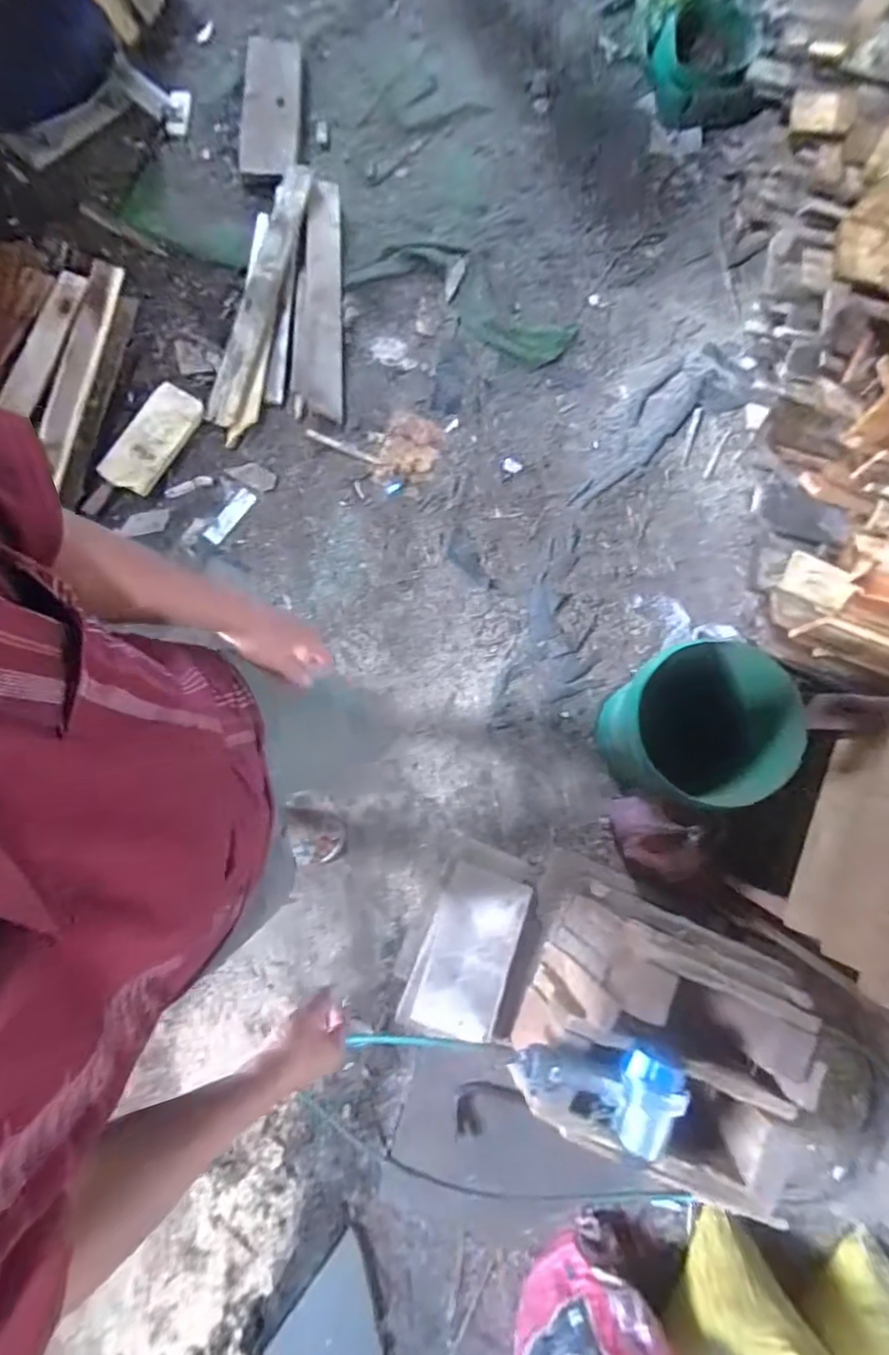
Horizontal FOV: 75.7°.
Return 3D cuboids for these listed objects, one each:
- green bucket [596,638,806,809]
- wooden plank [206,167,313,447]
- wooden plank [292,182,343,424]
[{"bbox_3d":[0.517,0.109,1.225,0.301,0.363,0.282,0,82,-3],"label":"green bucket"},{"bbox_3d":[-0.504,-1.048,1.584,0.123,0.032,0.825,11,81,-6],"label":"wooden plank"},{"bbox_3d":[-0.358,-1.073,1.616,0.128,0.027,0.711,-1,83,-12],"label":"wooden plank"}]

